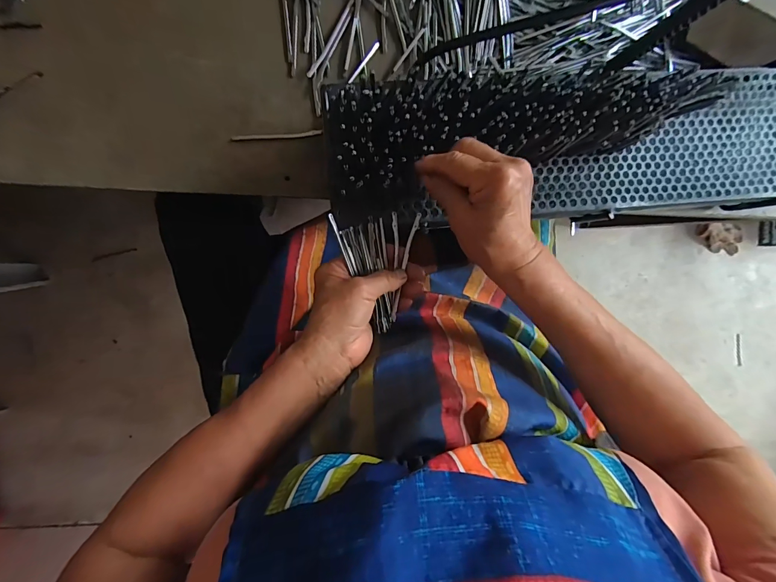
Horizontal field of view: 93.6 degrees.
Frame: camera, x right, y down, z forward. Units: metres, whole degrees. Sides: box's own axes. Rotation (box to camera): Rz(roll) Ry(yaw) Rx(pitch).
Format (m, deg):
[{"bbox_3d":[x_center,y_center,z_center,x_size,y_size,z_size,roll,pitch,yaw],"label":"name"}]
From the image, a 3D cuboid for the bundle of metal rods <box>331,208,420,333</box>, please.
[{"bbox_3d":[-0.007,-0.016,0.350,0.080,0.021,0.111,-5,96,-6],"label":"bundle of metal rods"}]

